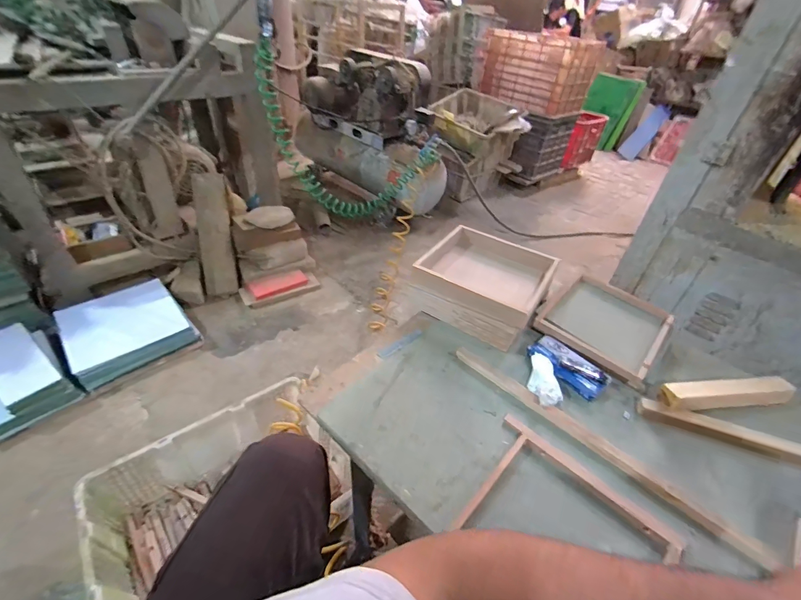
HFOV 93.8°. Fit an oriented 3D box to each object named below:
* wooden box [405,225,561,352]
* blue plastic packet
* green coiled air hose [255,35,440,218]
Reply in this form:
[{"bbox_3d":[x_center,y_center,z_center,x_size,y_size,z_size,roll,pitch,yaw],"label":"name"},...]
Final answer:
[{"bbox_3d":[0.168,-0.039,0.754,0.231,0.077,0.231,28,44,25],"label":"wooden box"},{"bbox_3d":[0.285,0.109,0.640,0.065,0.024,0.129,-26,49,-32],"label":"blue plastic packet"},{"bbox_3d":[-0.167,-0.662,1.544,0.734,0.586,0.211,-12,42,-20],"label":"green coiled air hose"}]

